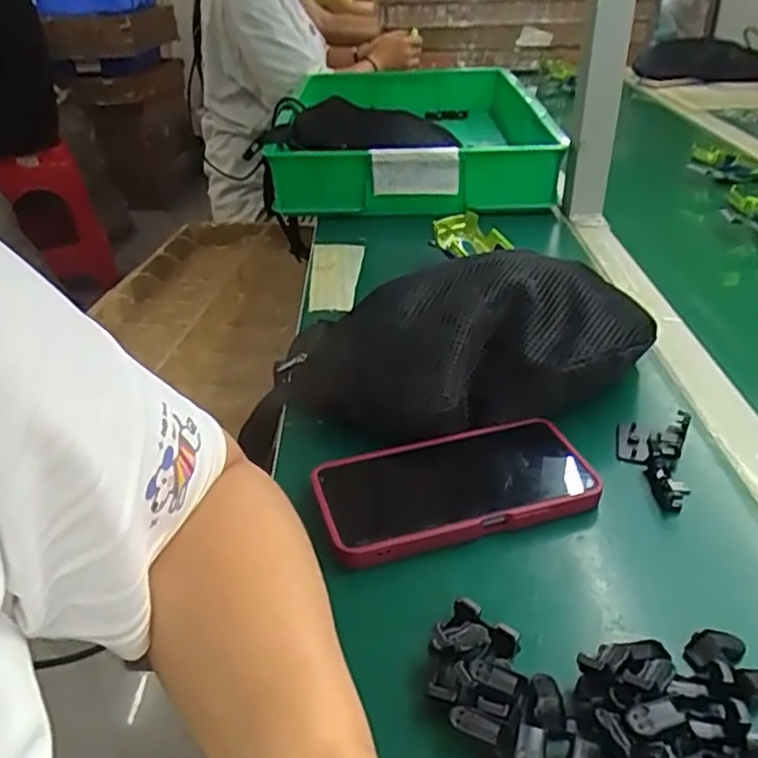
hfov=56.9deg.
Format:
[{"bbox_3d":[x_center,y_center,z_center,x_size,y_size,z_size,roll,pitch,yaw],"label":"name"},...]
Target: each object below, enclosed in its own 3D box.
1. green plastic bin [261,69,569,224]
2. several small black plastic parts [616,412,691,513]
[{"bbox_3d":[0.055,-0.369,1.057,0.374,0.101,0.527,1,33,4],"label":"green plastic bin"},{"bbox_3d":[0.180,0.050,0.462,0.045,0.015,0.094,10,34,17],"label":"several small black plastic parts"}]

